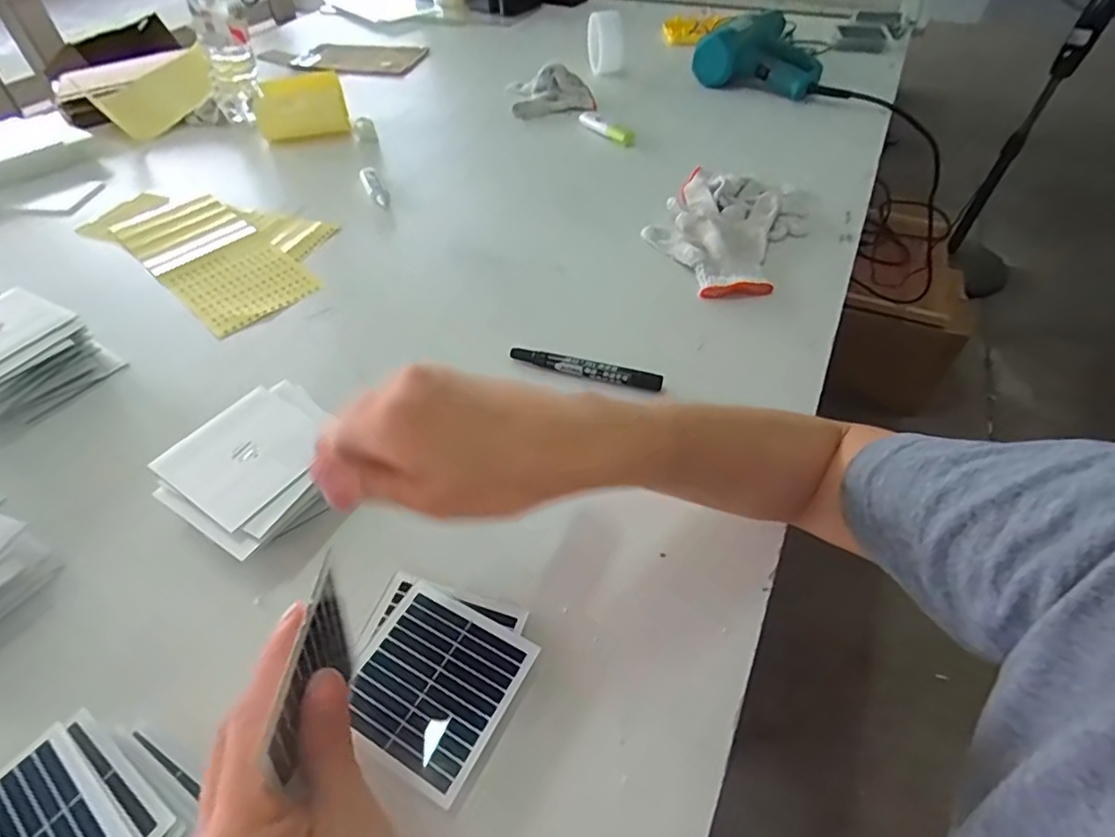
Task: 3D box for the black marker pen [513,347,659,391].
[{"bbox_3d":[0.023,-0.043,0.498,0.131,0.012,0.014,13,49,13],"label":"black marker pen"}]

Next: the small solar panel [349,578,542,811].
[{"bbox_3d":[-0.070,0.145,0.328,0.090,0.004,0.088,23,52,21],"label":"small solar panel"}]

